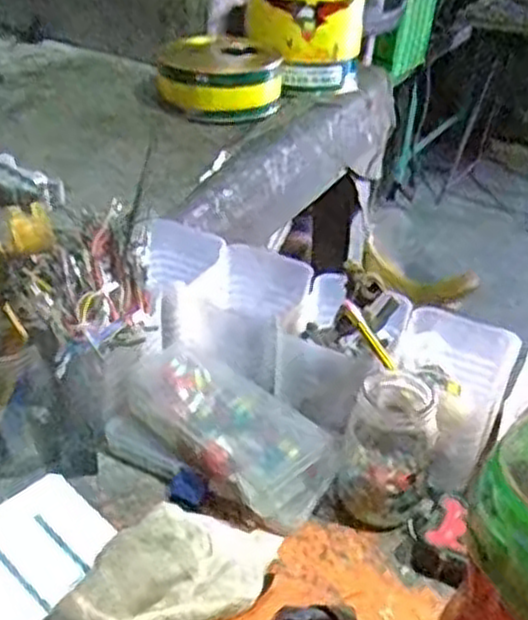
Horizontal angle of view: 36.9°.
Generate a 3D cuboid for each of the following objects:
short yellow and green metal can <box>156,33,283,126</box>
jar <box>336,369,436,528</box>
[{"bbox_3d":[-0.061,-0.306,1.061,0.162,0.074,0.159,0,35,-7],"label":"short yellow and green metal can"},{"bbox_3d":[0.089,0.095,0.561,0.059,0.097,0.064,3,35,-2],"label":"jar"}]

